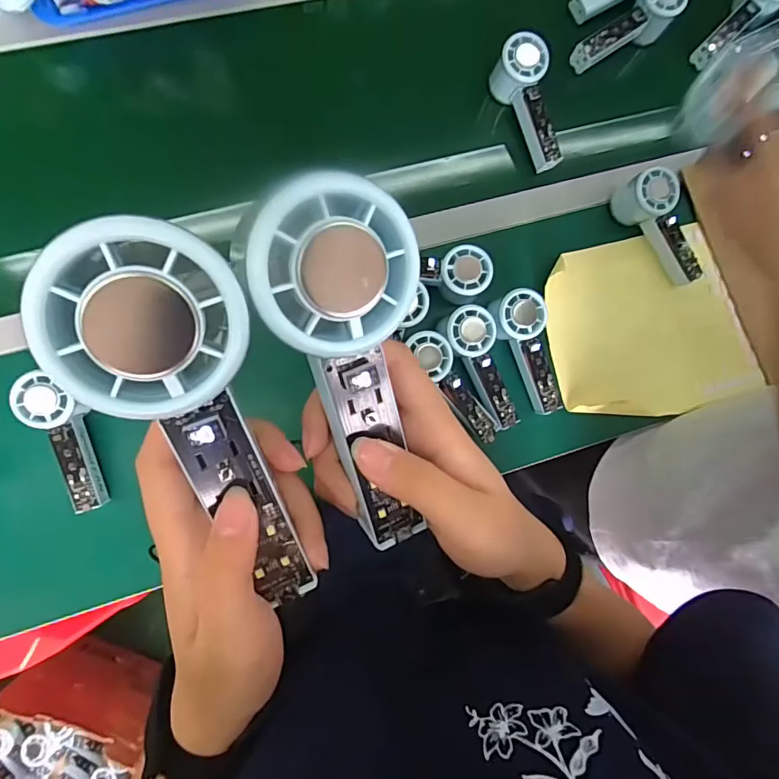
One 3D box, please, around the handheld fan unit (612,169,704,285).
[{"bbox_3d":[0.349,-0.204,0.603,0.049,0.059,0.155,-41,93,-8],"label":"handheld fan unit"}]

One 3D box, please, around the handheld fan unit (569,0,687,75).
[{"bbox_3d":[0.311,-0.473,0.630,0.156,0.054,0.060,-32,92,5],"label":"handheld fan unit"}]

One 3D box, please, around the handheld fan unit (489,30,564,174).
[{"bbox_3d":[0.173,-0.351,0.593,0.051,0.056,0.146,-14,89,-9],"label":"handheld fan unit"}]

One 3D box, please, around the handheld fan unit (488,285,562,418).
[{"bbox_3d":[0.166,-0.043,0.574,0.061,0.029,0.151,-23,104,-9],"label":"handheld fan unit"}]

